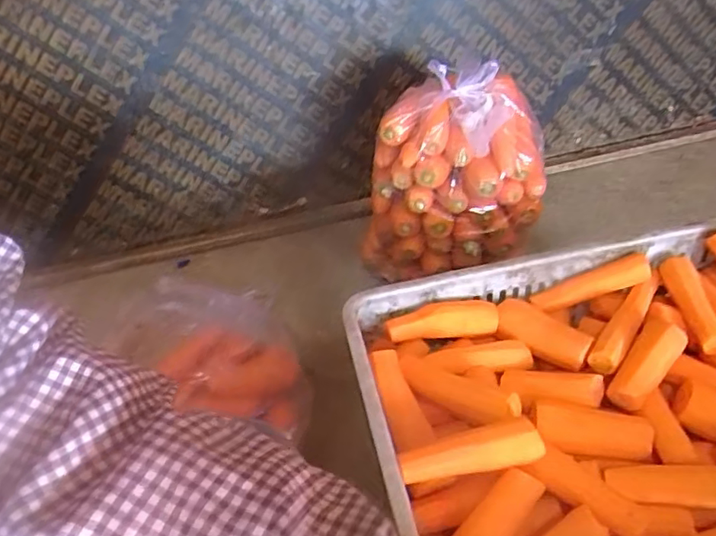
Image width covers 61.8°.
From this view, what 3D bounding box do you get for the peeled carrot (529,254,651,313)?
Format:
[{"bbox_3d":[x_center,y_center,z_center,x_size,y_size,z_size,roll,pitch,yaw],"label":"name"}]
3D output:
[{"bbox_3d":[0.260,0.019,0.667,0.129,0.025,0.028,-21,42,7],"label":"peeled carrot"}]

